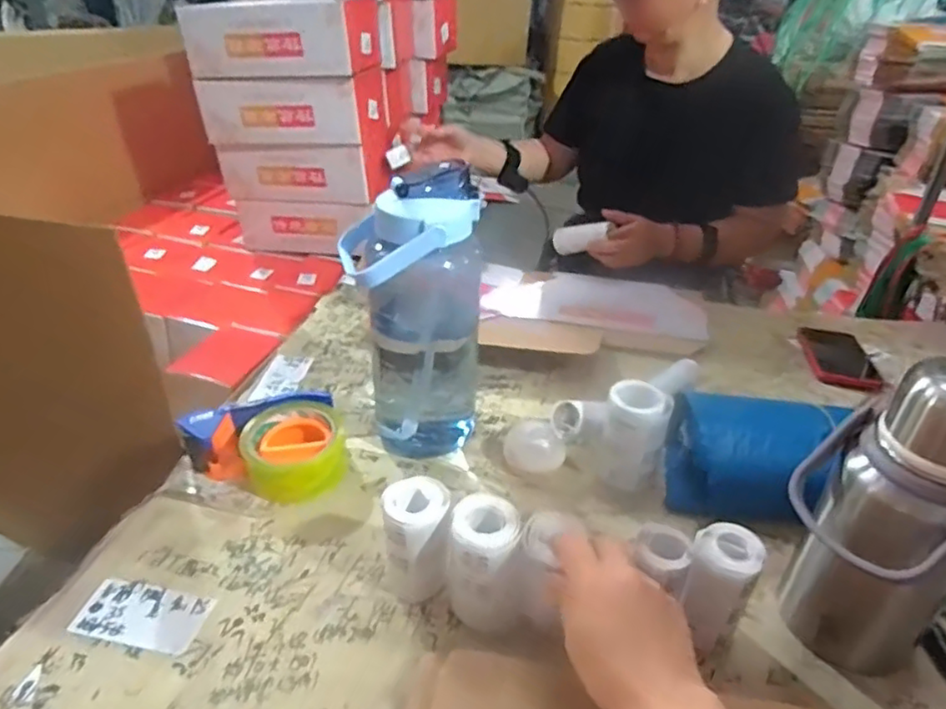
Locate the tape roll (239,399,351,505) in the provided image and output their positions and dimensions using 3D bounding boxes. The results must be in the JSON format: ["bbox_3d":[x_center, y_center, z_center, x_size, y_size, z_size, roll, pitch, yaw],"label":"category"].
[{"bbox_3d":[-0.174,0.093,0.623,0.098,0.050,0.099,2,33,-1],"label":"tape roll"}]

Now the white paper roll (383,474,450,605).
[{"bbox_3d":[-0.044,0.149,0.497,0.045,0.098,0.047,2,33,-1],"label":"white paper roll"}]

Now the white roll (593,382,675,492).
[{"bbox_3d":[0.152,0.086,0.607,0.058,0.101,0.061,2,33,-1],"label":"white roll"}]

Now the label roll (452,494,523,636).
[{"bbox_3d":[0.010,0.163,0.481,0.051,0.097,0.058,1,33,-2],"label":"label roll"}]

